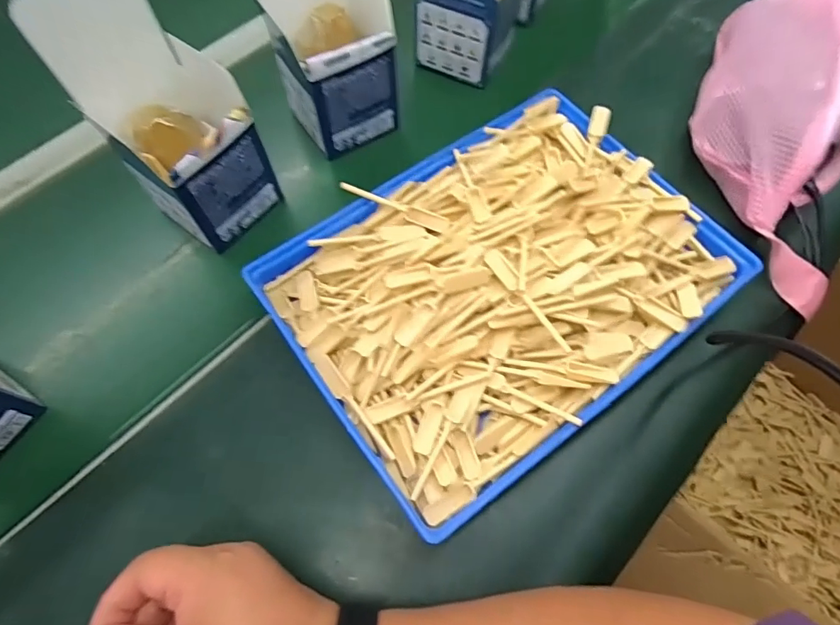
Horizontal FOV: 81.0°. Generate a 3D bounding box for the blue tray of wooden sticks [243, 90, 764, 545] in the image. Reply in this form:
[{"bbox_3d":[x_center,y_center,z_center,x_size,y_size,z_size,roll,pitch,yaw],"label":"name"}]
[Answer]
[{"bbox_3d":[0.062,-0.032,0.376,0.324,0.043,0.244,-34,69,-14],"label":"blue tray of wooden sticks"}]

